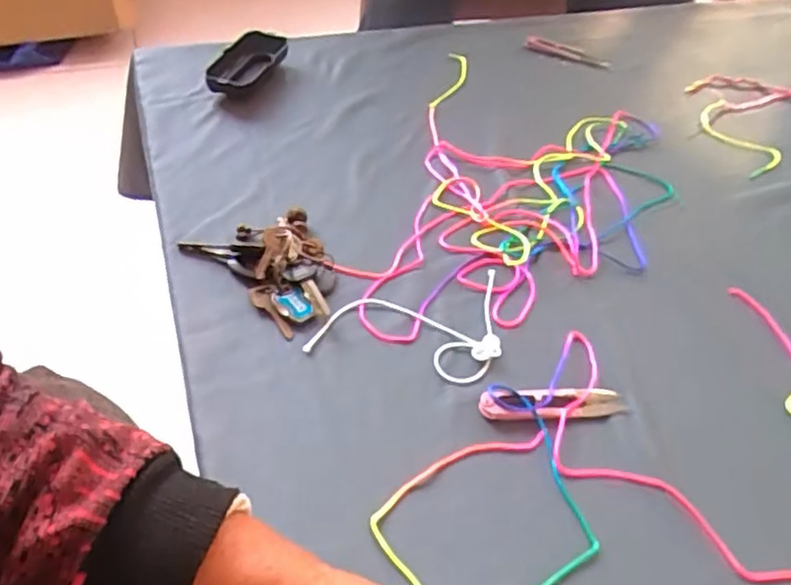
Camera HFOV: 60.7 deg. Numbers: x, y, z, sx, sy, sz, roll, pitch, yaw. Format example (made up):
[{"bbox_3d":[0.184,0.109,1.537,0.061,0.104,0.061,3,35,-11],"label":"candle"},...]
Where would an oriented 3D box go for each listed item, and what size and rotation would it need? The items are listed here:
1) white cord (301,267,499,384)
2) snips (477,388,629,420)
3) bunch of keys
[{"bbox_3d":[0.011,0.015,0.510,0.137,0.007,0.109,10,47,2],"label":"white cord"},{"bbox_3d":[0.108,0.076,0.461,0.101,0.007,0.023,-1,47,-8],"label":"snips"},{"bbox_3d":[-0.092,-0.025,0.531,0.126,0.021,0.083,38,54,25],"label":"bunch of keys"}]

